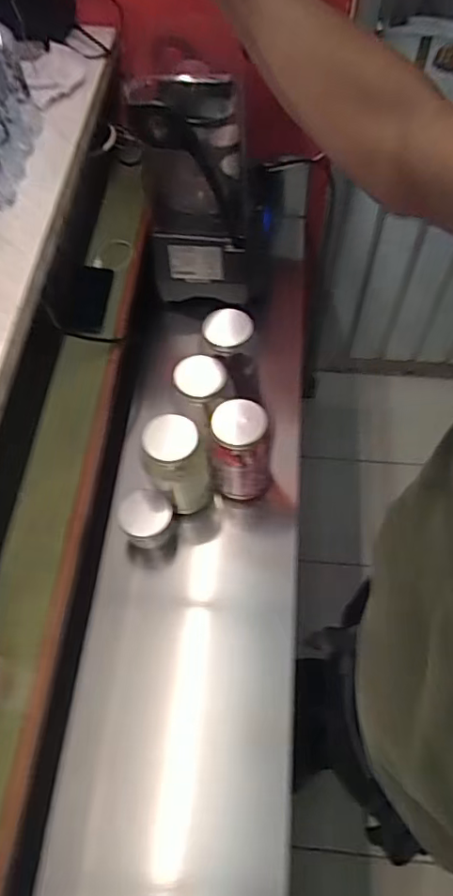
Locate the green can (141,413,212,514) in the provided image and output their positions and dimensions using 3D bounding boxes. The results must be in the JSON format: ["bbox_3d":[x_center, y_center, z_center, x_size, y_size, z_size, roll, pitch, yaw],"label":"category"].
[{"bbox_3d":[-0.089,0.035,0.983,0.101,0.199,0.095,-1,61,1],"label":"green can"}]

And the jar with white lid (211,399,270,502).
[{"bbox_3d":[0.026,0.008,0.978,0.096,0.173,0.103,-5,61,-1],"label":"jar with white lid"}]

